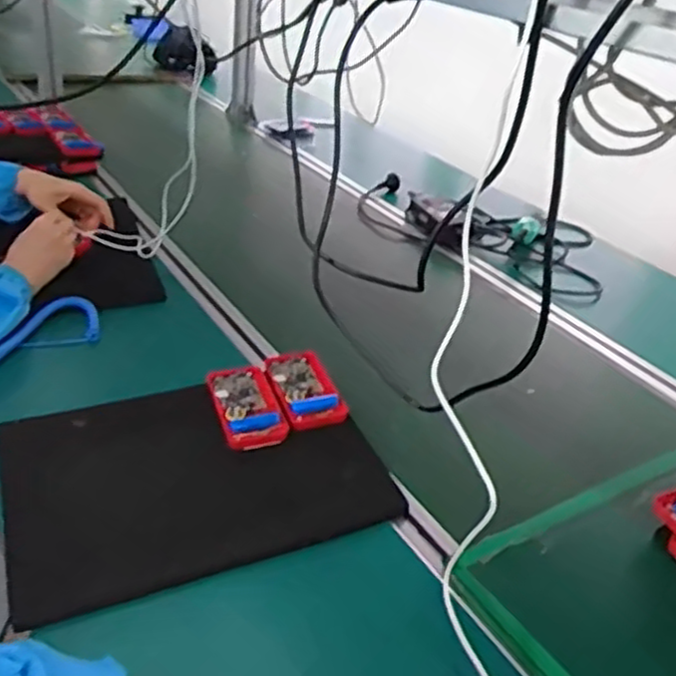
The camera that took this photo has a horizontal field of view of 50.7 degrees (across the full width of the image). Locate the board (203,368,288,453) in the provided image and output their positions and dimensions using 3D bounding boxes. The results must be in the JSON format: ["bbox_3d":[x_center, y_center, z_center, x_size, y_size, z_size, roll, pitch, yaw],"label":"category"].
[{"bbox_3d":[-0.100,0.071,0.761,0.066,0.022,0.120,-8,35,-22],"label":"board"}]

